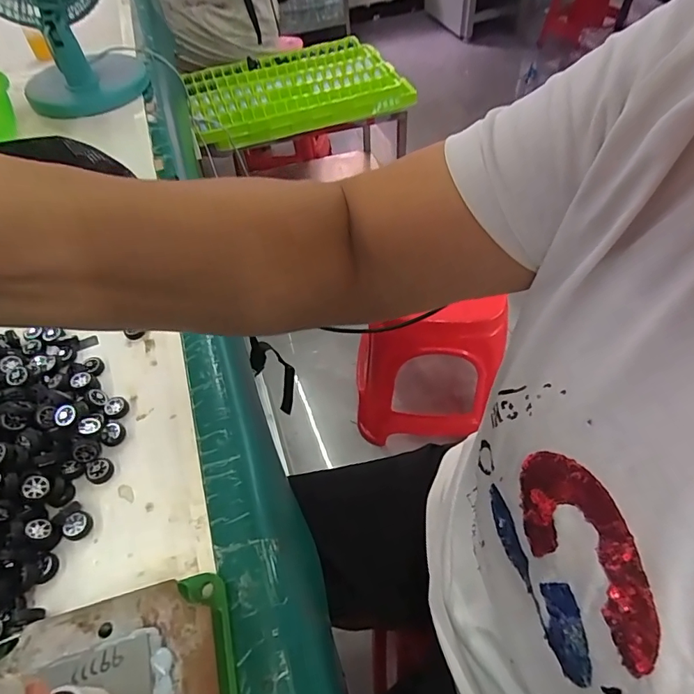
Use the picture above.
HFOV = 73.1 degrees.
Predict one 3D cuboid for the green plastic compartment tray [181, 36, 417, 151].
[{"bbox_3d":[-0.185,-0.819,1.471,0.670,0.093,0.487,-22,53,-13],"label":"green plastic compartment tray"}]

